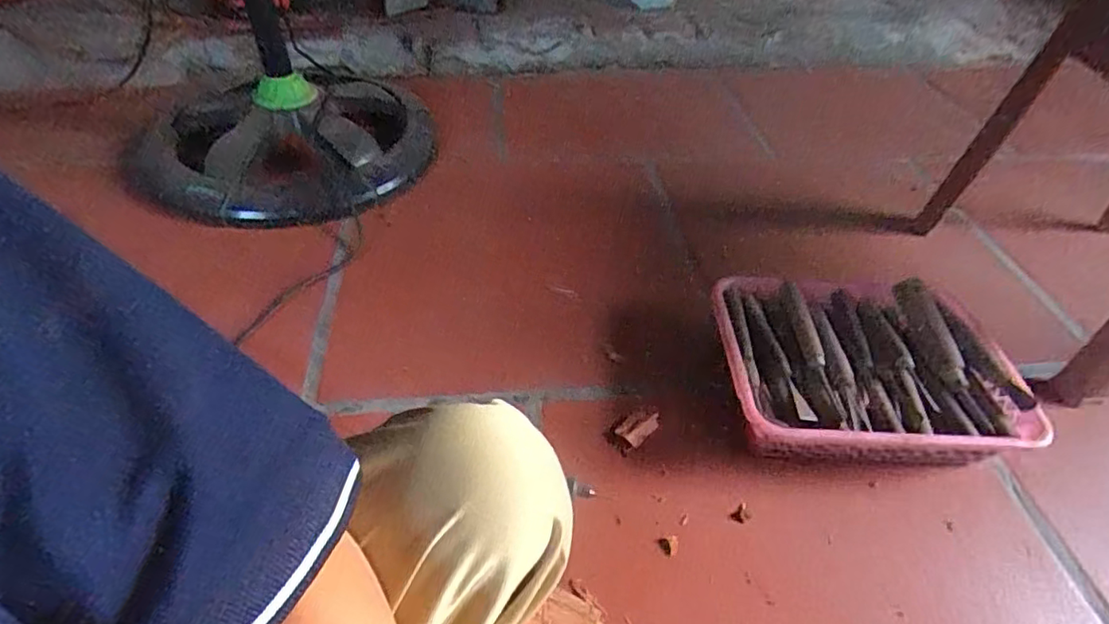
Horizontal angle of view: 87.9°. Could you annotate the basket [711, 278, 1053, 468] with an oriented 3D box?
[{"bbox_3d":[0.340,0.069,0.655,0.330,0.104,0.220,5,46,0],"label":"basket"}]

